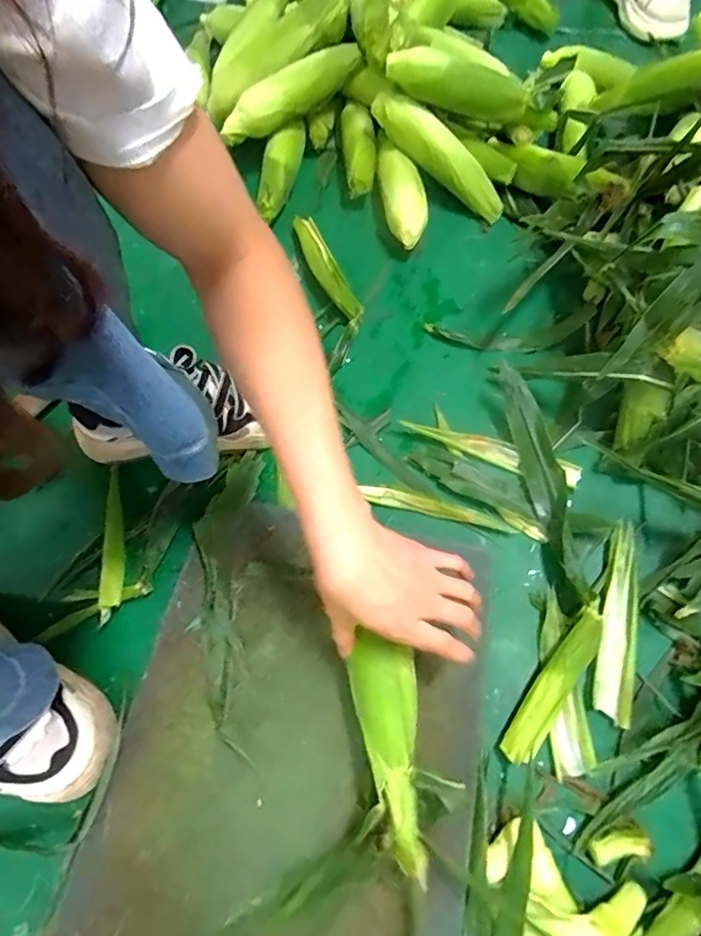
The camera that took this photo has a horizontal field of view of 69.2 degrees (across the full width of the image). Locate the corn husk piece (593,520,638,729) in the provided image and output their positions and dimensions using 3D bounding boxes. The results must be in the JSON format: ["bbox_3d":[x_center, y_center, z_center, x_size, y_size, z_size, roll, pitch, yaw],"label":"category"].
[{"bbox_3d":[0.264,0.146,0.499,0.034,0.019,0.188,14,64,5],"label":"corn husk piece"}]

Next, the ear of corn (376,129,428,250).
[{"bbox_3d":[0.070,-0.393,0.714,0.051,0.047,0.180,-7,65,-3],"label":"ear of corn"}]

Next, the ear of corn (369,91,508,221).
[{"bbox_3d":[0.129,-0.440,0.718,0.233,0.045,0.050,41,68,-4],"label":"ear of corn"}]

